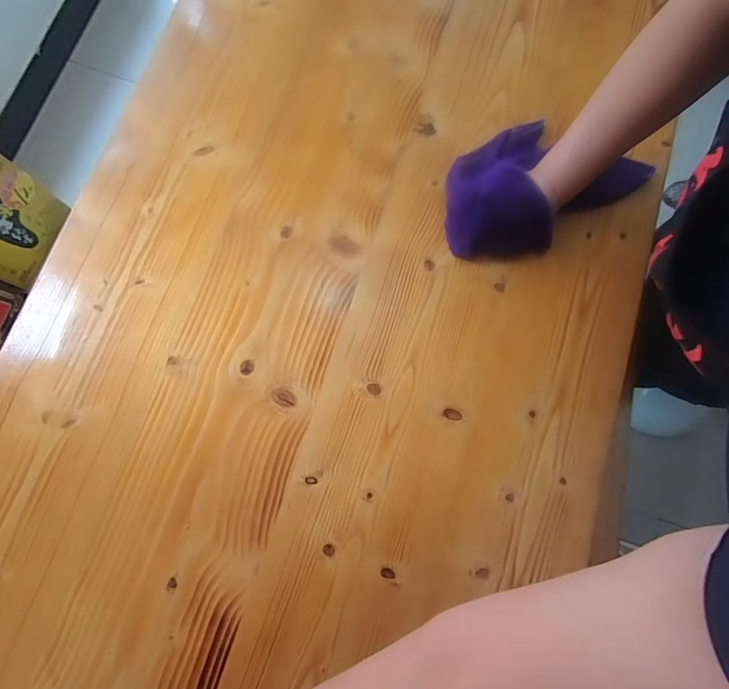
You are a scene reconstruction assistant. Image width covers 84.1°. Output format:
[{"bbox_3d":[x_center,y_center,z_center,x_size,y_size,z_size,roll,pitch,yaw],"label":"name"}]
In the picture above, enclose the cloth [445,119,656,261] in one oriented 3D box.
[{"bbox_3d":[0.204,-0.199,0.484,0.257,0.050,0.150,-35,81,-7],"label":"cloth"}]

